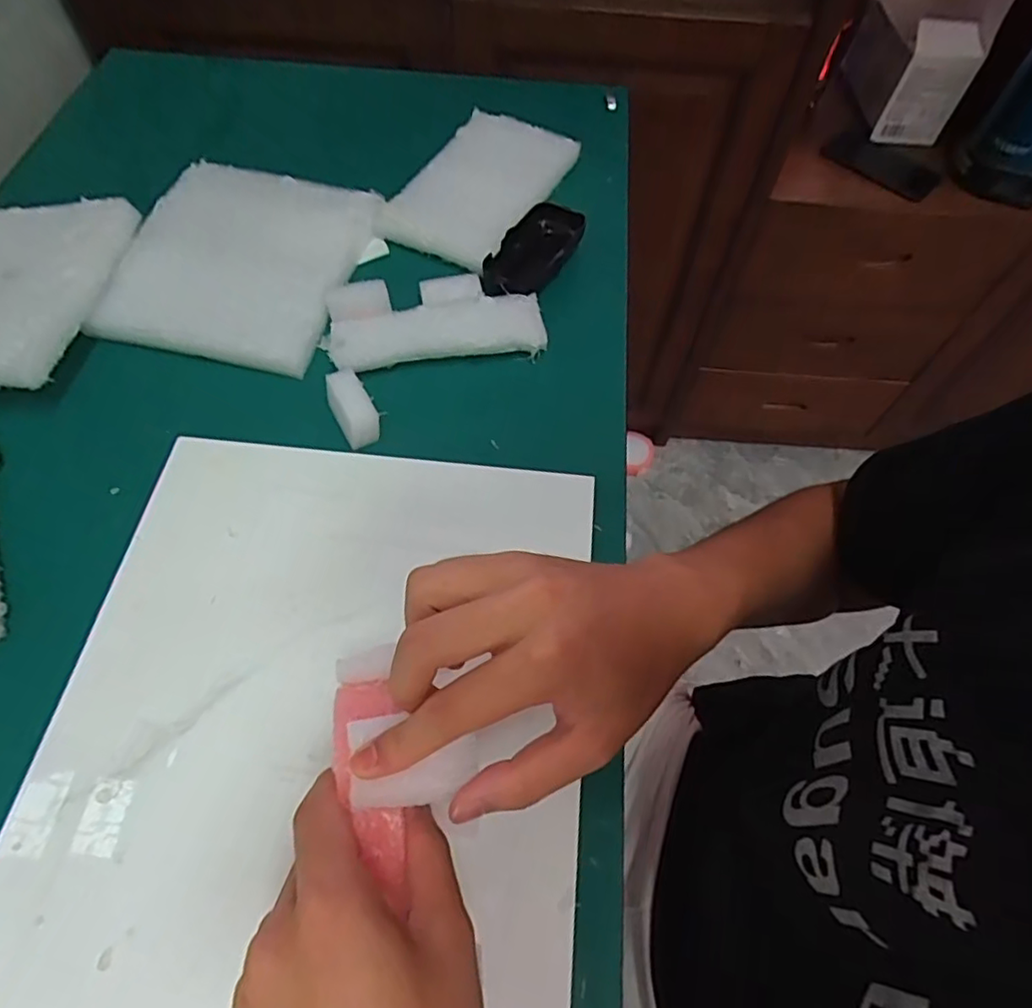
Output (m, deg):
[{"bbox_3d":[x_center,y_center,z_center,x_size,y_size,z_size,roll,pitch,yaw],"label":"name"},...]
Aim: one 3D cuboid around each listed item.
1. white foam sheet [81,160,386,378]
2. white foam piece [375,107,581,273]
[{"bbox_3d":[-0.235,-0.213,0.541,0.188,0.020,0.214,10,61,2],"label":"white foam sheet"},{"bbox_3d":[-0.031,-0.303,0.602,0.120,0.034,0.194,25,62,12],"label":"white foam piece"}]

